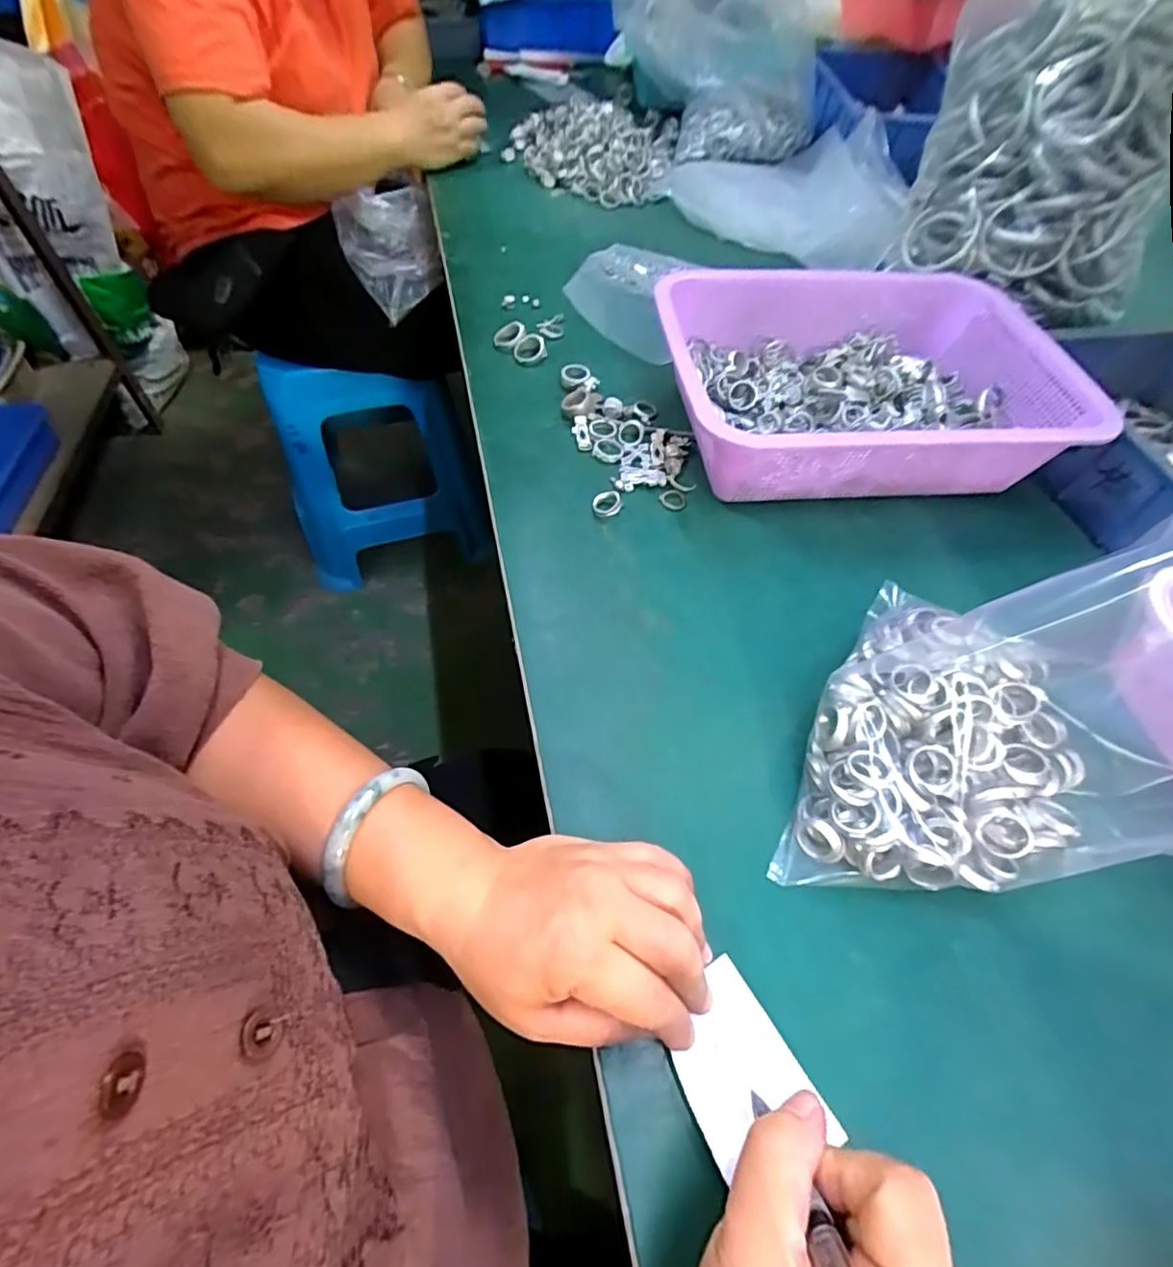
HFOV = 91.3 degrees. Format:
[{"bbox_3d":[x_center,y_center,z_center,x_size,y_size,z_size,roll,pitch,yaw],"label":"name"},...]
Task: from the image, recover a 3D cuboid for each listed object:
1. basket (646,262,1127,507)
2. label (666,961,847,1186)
[{"bbox_3d":[0.218,-0.202,0.457,0.308,0.073,0.222,-6,57,-5],"label":"basket"},{"bbox_3d":[0.066,0.187,0.244,0.053,0.004,0.072,-18,59,-30],"label":"label"}]

